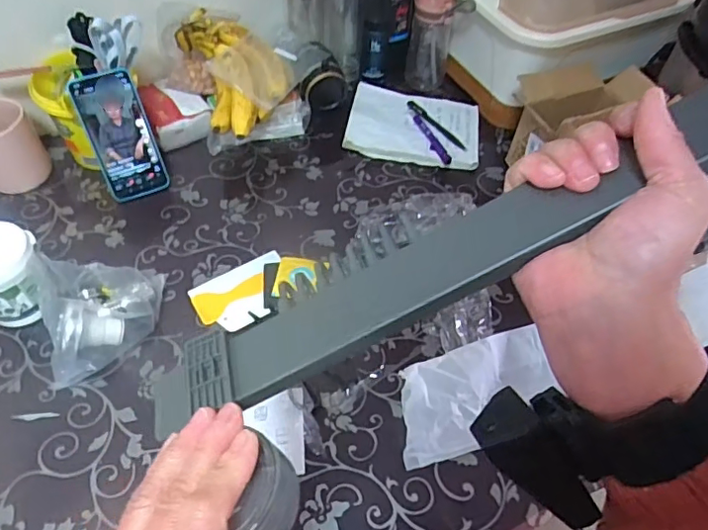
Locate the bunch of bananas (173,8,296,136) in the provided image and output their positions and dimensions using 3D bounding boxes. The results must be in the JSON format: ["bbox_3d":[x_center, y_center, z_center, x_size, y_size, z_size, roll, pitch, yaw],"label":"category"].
[{"bbox_3d":[-0.162,-0.285,0.808,0.144,0.070,0.204,-19,56,-16],"label":"bunch of bananas"}]

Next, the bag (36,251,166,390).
[{"bbox_3d":[-0.293,0.046,0.616,0.122,0.098,0.135,-5,54,-6],"label":"bag"}]

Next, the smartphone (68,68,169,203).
[{"bbox_3d":[-0.317,-0.174,0.750,0.079,0.170,0.012,-20,33,-17],"label":"smartphone"}]

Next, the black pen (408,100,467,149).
[{"bbox_3d":[0.132,-0.224,0.877,0.017,0.006,0.136,-30,60,-23],"label":"black pen"}]

